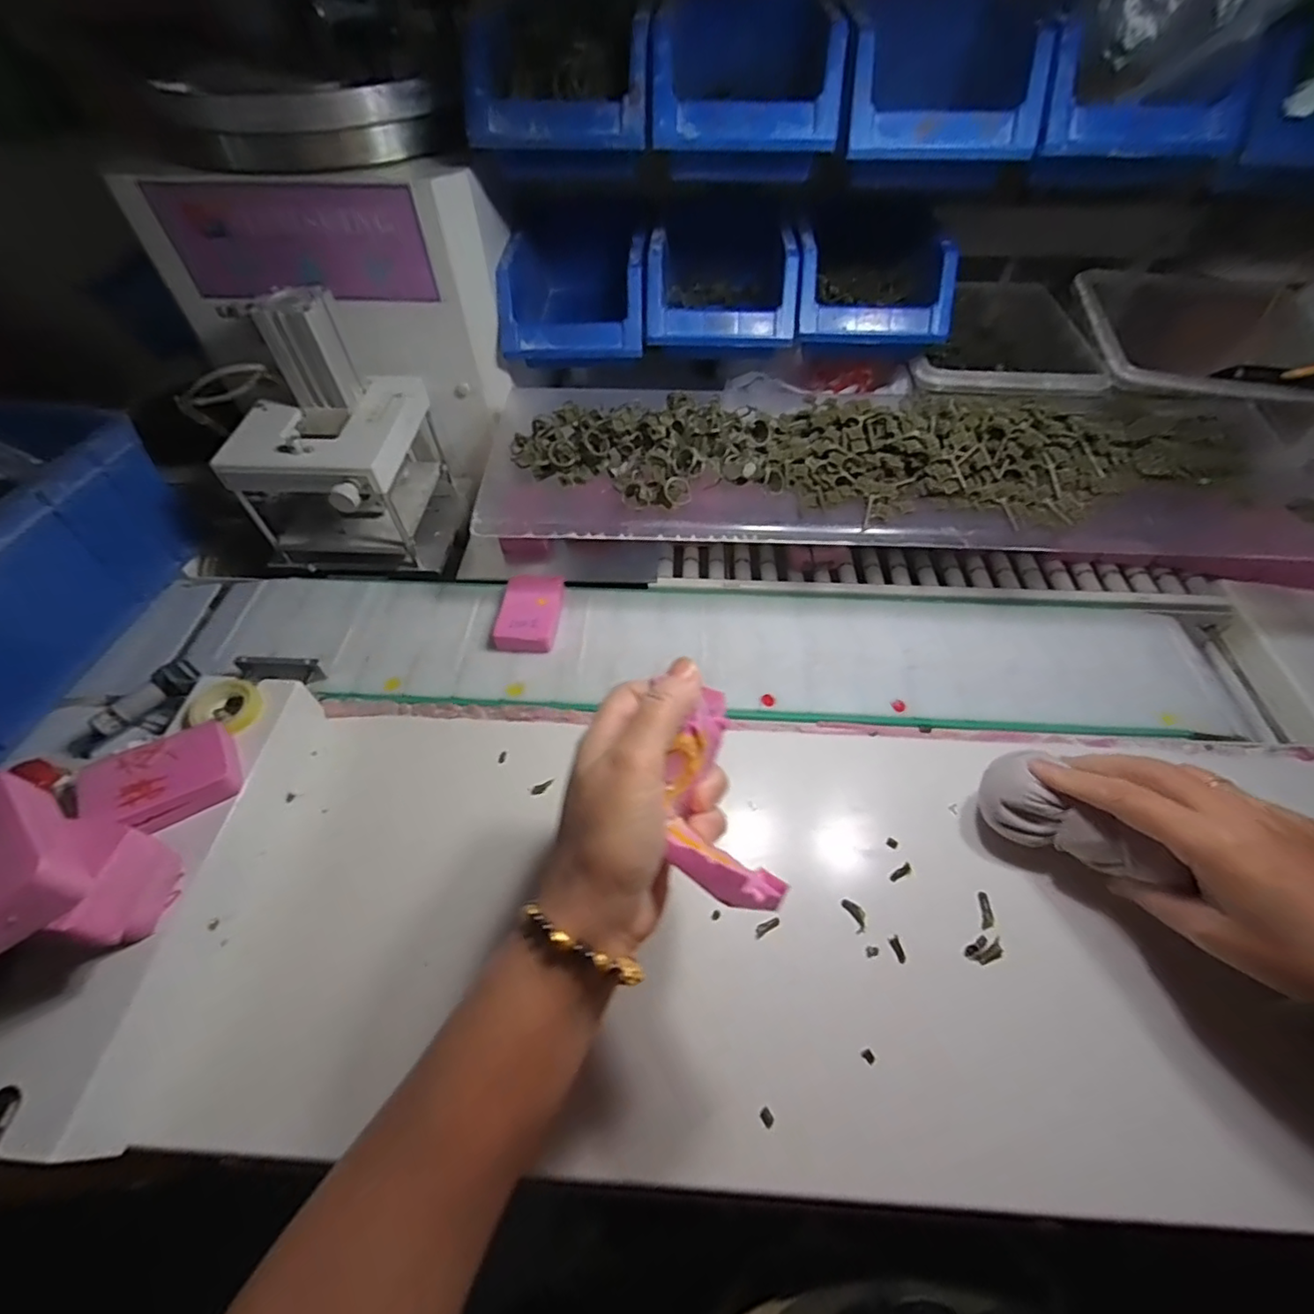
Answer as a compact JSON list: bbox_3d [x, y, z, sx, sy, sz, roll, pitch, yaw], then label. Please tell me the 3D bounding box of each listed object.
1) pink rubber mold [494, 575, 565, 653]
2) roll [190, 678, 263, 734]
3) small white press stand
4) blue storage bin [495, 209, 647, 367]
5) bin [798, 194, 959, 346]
[{"bbox_3d":[-0.102,-0.038,0.478,0.047,0.020,0.072,0,54,1],"label":"pink rubber mold"},{"bbox_3d":[-0.287,0.032,0.394,0.044,0.011,0.038,2,54,2],"label":"roll"},{"bbox_3d":[-0.273,-0.179,0.487,0.150,0.175,0.157,-1,54,0],"label":"small white press stand"},{"bbox_3d":[-0.071,-0.333,0.553,0.126,0.090,0.155,1,54,2],"label":"blue storage bin"},{"bbox_3d":[0.184,-0.329,0.521,0.124,0.076,0.150,6,55,5],"label":"bin"}]

